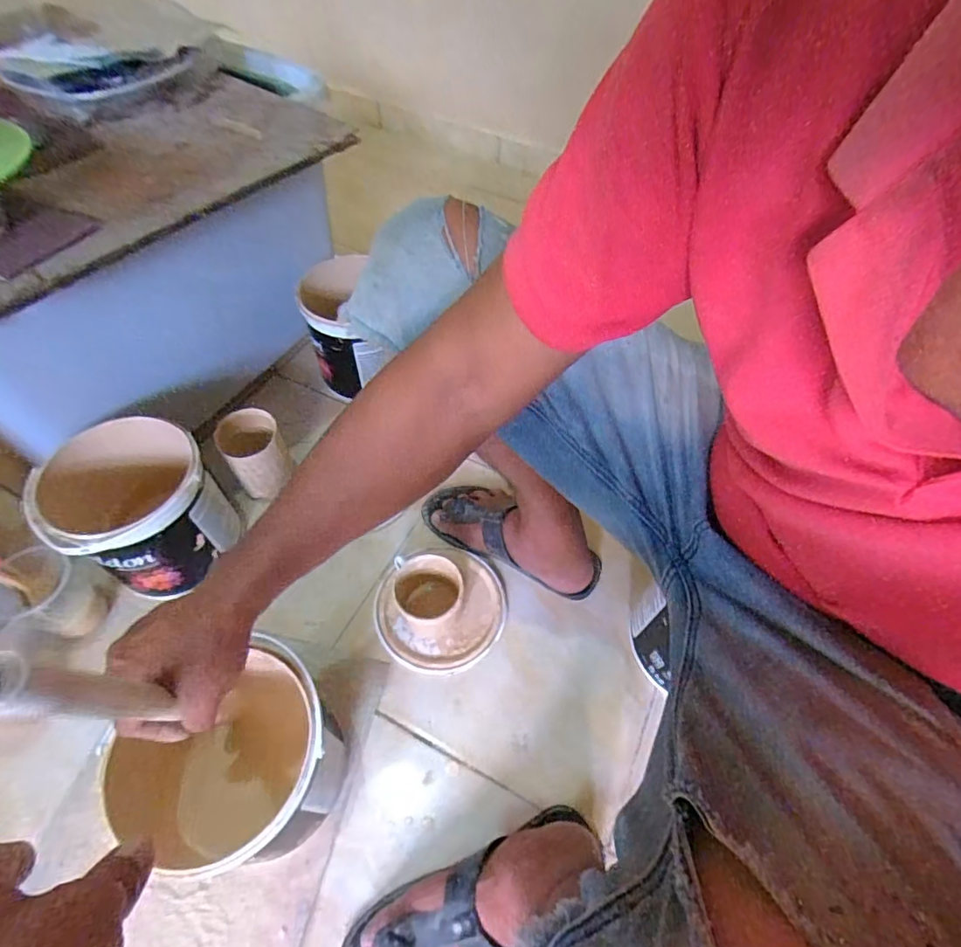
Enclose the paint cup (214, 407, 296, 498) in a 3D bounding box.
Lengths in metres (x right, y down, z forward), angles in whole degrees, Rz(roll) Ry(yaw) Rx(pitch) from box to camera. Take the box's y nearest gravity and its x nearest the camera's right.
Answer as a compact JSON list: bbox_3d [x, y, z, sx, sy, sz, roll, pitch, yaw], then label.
[{"bbox_3d":[-0.335,-0.034,0.771,0.087,0.099,0.101,-20,58,-16],"label":"paint cup"}]

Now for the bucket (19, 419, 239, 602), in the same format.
[{"bbox_3d":[-0.440,0.045,0.680,0.179,0.164,0.172,2,55,-2],"label":"bucket"}]

